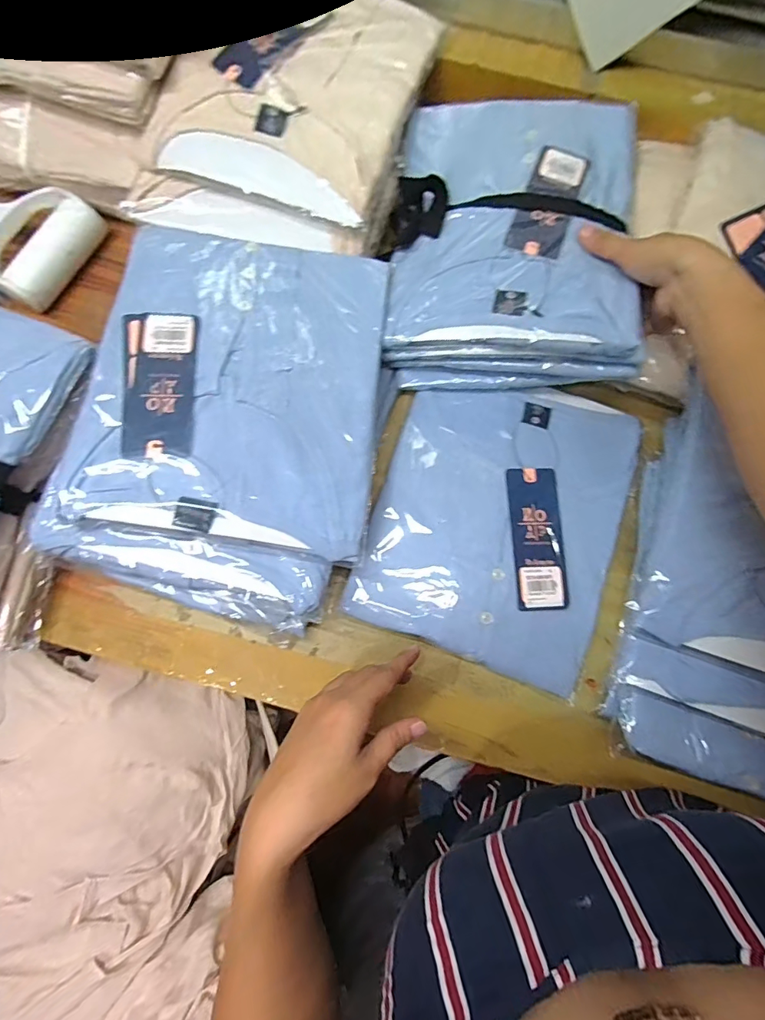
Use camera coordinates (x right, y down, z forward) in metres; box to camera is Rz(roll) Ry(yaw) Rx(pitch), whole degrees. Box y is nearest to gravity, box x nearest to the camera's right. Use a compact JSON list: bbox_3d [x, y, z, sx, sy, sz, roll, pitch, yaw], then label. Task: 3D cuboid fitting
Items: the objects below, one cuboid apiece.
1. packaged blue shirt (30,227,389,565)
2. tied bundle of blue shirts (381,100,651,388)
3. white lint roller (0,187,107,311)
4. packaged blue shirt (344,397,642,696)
[{"bbox_3d":[-0.111,-0.102,0.349,0.217,0.028,0.257,5,78,0],"label":"packaged blue shirt"},{"bbox_3d":[0.116,-0.248,0.413,0.212,0.072,0.268,4,78,-1],"label":"tied bundle of blue shirts"},{"bbox_3d":[-0.378,-0.286,0.458,0.169,0.038,0.115,32,79,5],"label":"white lint roller"},{"bbox_3d":[0.106,0.003,0.401,0.211,0.030,0.247,18,78,2],"label":"packaged blue shirt"}]

